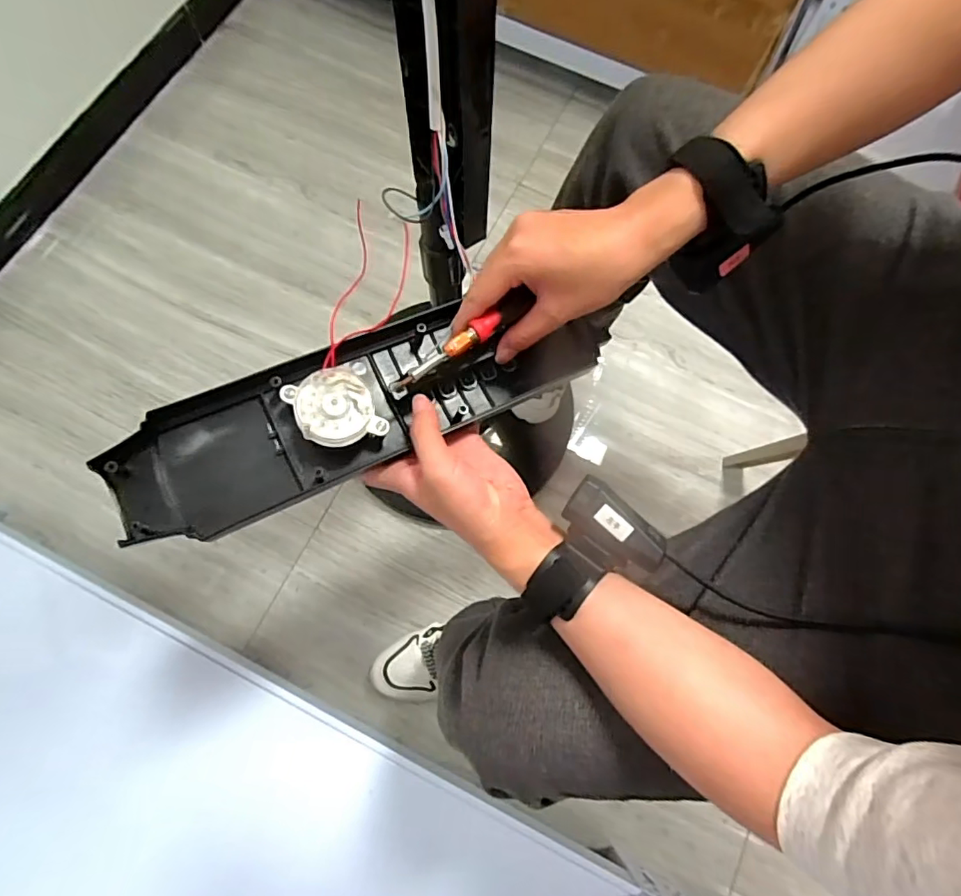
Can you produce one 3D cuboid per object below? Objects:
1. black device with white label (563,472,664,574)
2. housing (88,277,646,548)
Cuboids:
[{"bbox_3d":[0.087,0.053,0.348,0.067,0.013,0.039,36,76,8],"label":"black device with white label"},{"bbox_3d":[-0.072,-0.036,0.381,0.351,0.049,0.097,-21,75,-16],"label":"housing"}]

